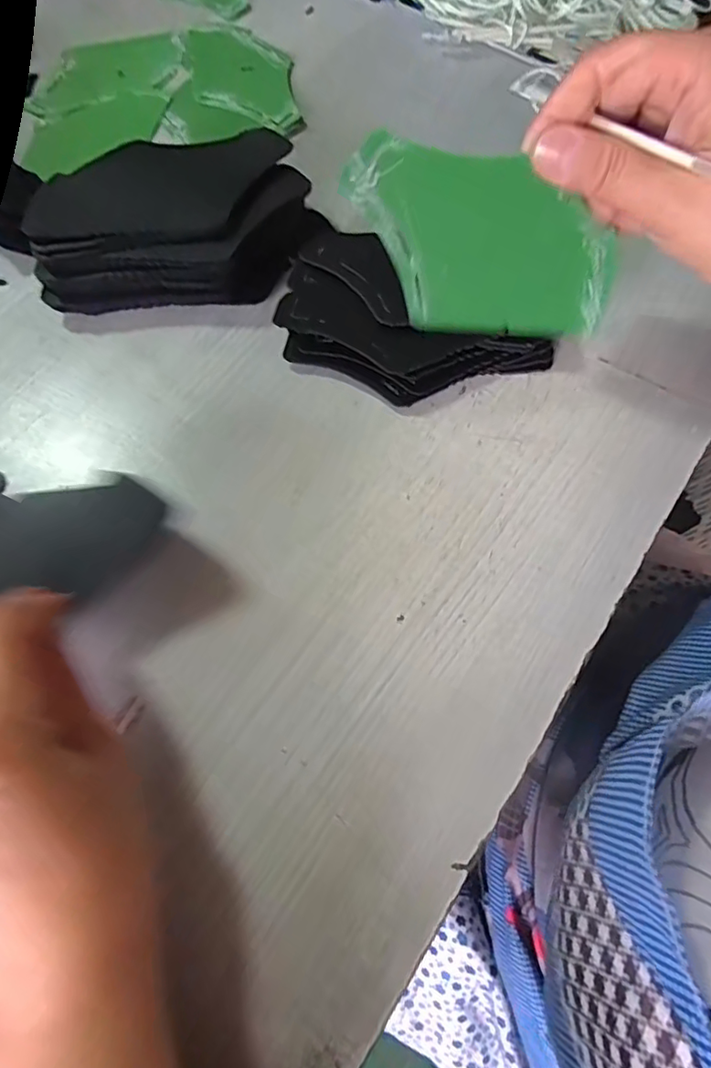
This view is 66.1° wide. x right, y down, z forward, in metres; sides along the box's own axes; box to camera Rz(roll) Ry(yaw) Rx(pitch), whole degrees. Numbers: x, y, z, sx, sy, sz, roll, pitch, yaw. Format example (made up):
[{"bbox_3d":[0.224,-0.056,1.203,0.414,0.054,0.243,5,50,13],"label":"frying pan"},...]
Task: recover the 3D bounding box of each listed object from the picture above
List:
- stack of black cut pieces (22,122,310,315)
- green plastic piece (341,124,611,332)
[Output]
[{"bbox_3d":[-0.101,-0.178,0.310,0.138,0.041,0.095,-4,70,-4],"label":"stack of black cut pieces"},{"bbox_3d":[0.060,-0.127,0.245,0.130,0.067,0.009,1,39,-14],"label":"green plastic piece"}]

